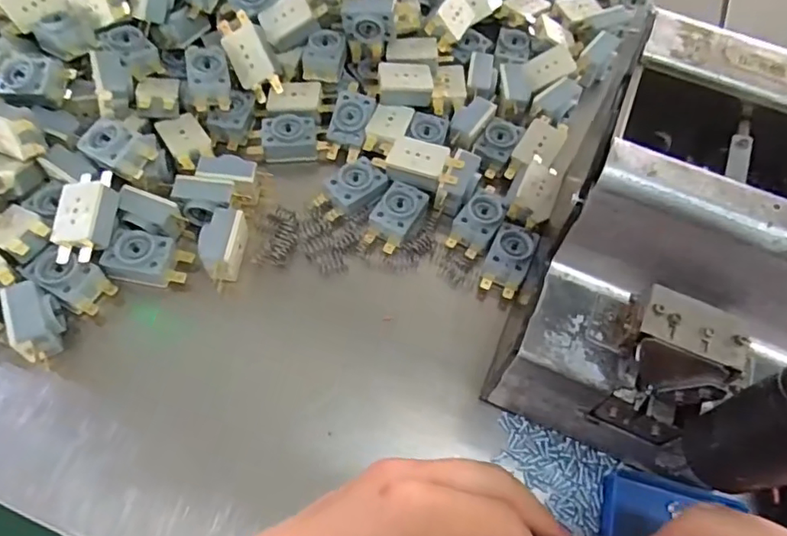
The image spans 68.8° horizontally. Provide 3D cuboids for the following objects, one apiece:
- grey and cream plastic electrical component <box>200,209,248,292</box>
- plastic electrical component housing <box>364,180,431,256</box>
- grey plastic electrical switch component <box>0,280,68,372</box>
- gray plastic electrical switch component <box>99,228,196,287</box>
[{"bbox_3d":[-0.106,-0.011,0.355,0.020,0.025,0.046,7,61,0],"label":"grey and cream plastic electrical component"},{"bbox_3d":[0.002,-0.034,0.378,0.028,0.014,0.047,28,63,12],"label":"plastic electrical component housing"},{"bbox_3d":[-0.196,0.029,0.317,0.022,0.030,0.042,-23,65,-15],"label":"grey plastic electrical switch component"},{"bbox_3d":[-0.149,-0.006,0.348,0.044,0.018,0.031,10,61,2],"label":"gray plastic electrical switch component"}]

